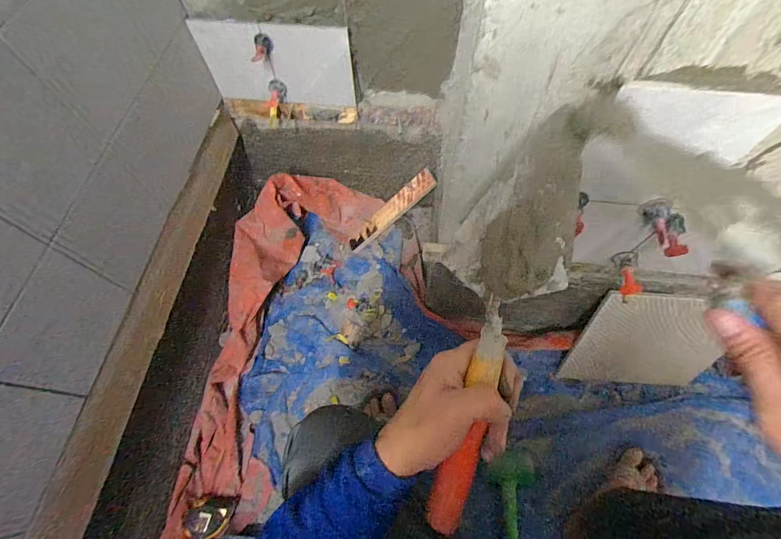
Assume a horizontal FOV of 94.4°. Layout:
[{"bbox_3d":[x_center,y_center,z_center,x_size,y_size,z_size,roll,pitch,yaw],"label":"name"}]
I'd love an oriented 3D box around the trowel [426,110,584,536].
[{"bbox_3d":[0.080,0.066,0.307,0.097,0.057,0.365,14,98,8],"label":"trowel"}]

